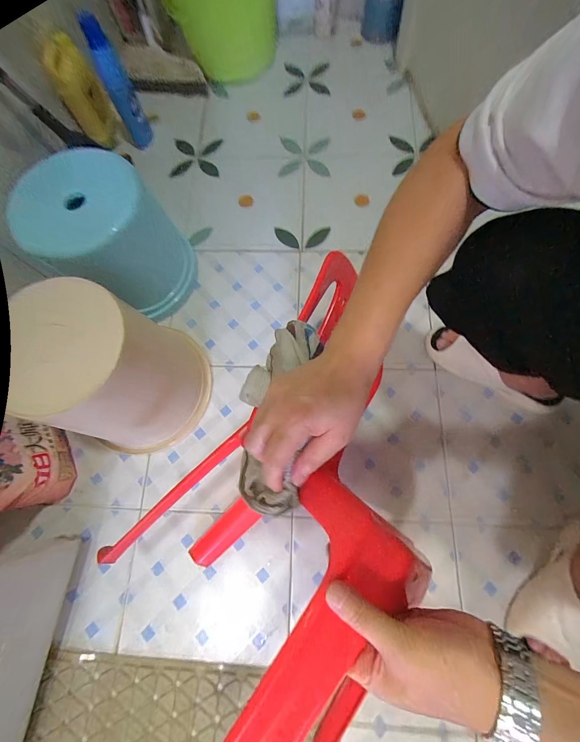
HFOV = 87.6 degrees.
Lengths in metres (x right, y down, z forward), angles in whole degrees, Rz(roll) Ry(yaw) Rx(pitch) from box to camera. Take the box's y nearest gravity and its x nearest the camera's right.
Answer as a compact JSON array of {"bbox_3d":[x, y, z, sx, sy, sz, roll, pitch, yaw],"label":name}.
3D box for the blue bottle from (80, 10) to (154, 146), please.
[{"bbox_3d":[-0.425,-0.704,0.761,0.062,0.247,0.064,-23,74,-5],"label":"blue bottle"}]

